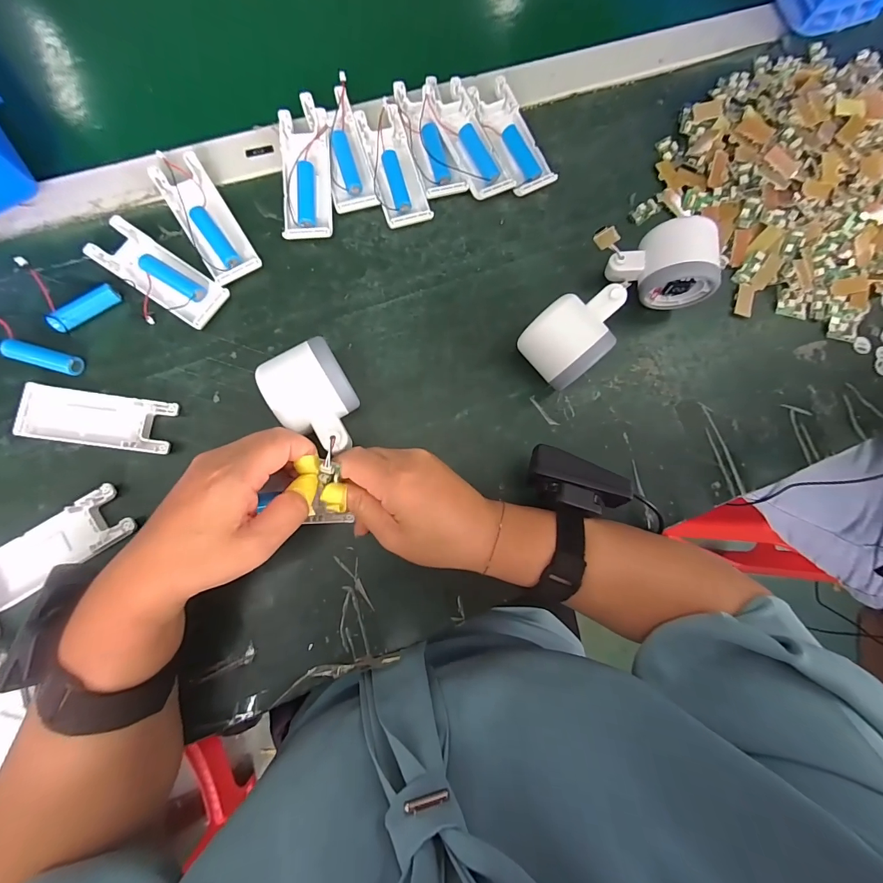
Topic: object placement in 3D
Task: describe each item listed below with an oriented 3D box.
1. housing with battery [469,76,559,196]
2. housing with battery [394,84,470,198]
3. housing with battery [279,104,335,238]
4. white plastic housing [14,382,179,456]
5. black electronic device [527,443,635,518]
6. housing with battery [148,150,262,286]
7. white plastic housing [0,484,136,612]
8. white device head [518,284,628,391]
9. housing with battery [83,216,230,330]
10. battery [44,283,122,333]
[{"bbox_3d":[0.064,-0.276,0.354,0.042,0.017,0.102,-27,87,-8],"label":"housing with battery"},{"bbox_3d":[-0.010,-0.268,0.336,0.036,0.016,0.101,-18,86,-7],"label":"housing with battery"},{"bbox_3d":[-0.114,-0.224,0.328,0.041,0.021,0.105,-2,84,-6],"label":"housing with battery"},{"bbox_3d":[-0.255,-0.017,0.289,0.101,0.013,0.041,9,83,-5],"label":"white plastic housing"},{"bbox_3d":[0.097,0.032,0.278,0.070,0.024,0.040,25,82,-2],"label":"black electronic device"},{"bbox_3d":[-0.190,-0.180,0.311,0.038,0.025,0.104,-32,88,-8],"label":"housing with battery"},{"bbox_3d":[-0.276,0.076,0.277,0.103,0.013,0.039,-33,88,-8],"label":"white plastic housing"},{"bbox_3d":[0.104,-0.085,0.311,0.073,0.059,0.055,-42,89,-8],"label":"white device head"},{"bbox_3d":[-0.222,-0.131,0.304,0.100,0.011,0.040,33,82,-1],"label":"housing with battery"},{"bbox_3d":[-0.273,-0.103,0.295,0.049,0.012,0.017,-38,89,-8],"label":"battery"}]

